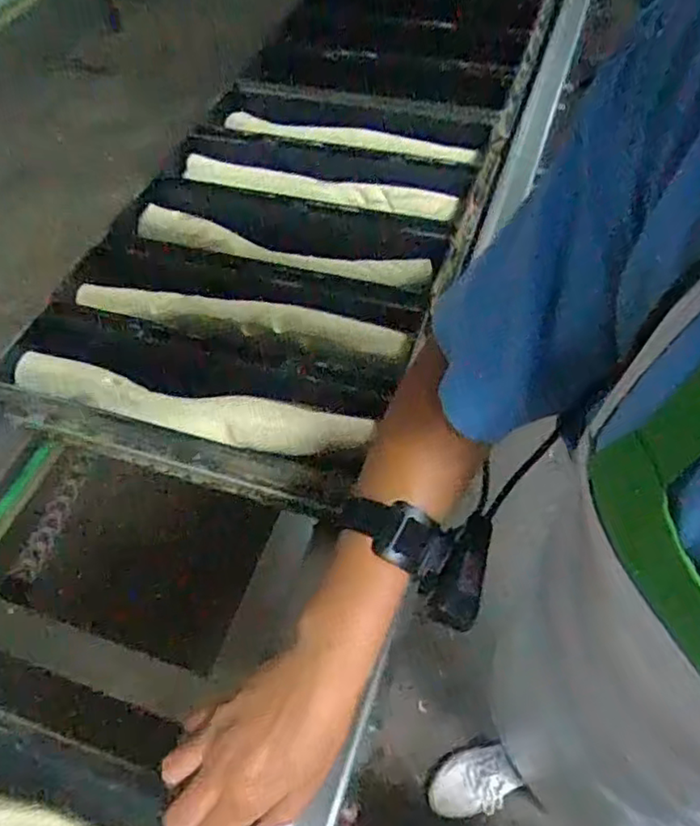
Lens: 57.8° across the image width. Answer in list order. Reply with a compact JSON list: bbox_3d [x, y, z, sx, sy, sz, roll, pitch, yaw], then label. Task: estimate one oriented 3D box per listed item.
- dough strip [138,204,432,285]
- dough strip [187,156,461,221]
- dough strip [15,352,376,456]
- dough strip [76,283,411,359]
[{"bbox_3d":[-0.080,-0.181,0.698,0.337,0.022,0.056,14,57,14],"label":"dough strip"},{"bbox_3d":[-0.039,-0.264,0.749,0.325,0.021,0.056,11,57,12],"label":"dough strip"},{"bbox_3d":[-0.154,-0.007,0.593,0.345,0.019,0.050,11,57,12],"label":"dough strip"},{"bbox_3d":[-0.114,-0.098,0.655,0.349,0.030,0.045,11,57,12],"label":"dough strip"}]

